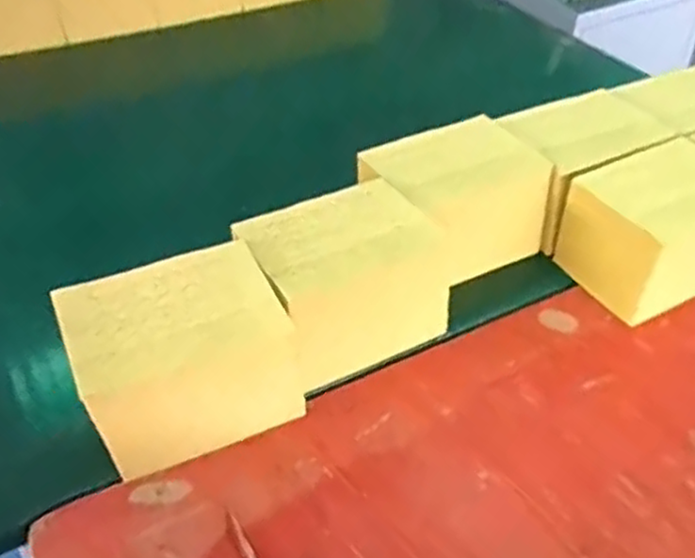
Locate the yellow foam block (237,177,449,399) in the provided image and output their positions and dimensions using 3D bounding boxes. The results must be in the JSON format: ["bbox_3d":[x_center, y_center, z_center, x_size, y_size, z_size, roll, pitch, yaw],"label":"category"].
[{"bbox_3d":[-0.001,-0.002,0.687,0.170,0.115,0.128,-22,46,-24],"label":"yellow foam block"}]

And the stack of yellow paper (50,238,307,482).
[{"bbox_3d":[-0.136,0.069,0.607,0.169,0.128,0.116,-18,44,-20],"label":"stack of yellow paper"}]

